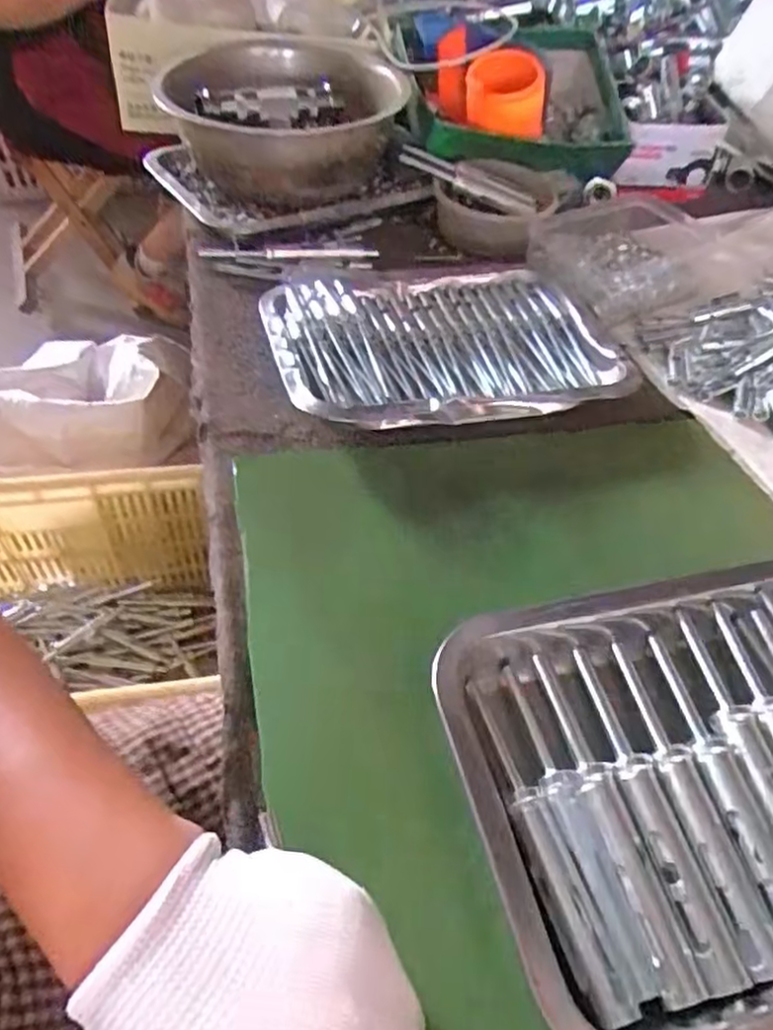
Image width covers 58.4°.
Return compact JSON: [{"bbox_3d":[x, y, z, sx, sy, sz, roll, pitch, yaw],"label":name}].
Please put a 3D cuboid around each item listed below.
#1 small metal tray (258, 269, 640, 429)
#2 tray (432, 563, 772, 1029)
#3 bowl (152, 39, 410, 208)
[{"bbox_3d":[0.040,-0.134,0.525,0.248,0.032,0.177,-10,51,-14],"label":"small metal tray"},{"bbox_3d":[0.160,0.115,0.316,0.253,0.033,0.185,-9,51,-13],"label":"tray"},{"bbox_3d":[-0.087,-0.366,0.664,0.197,0.098,0.243,11,50,4],"label":"bowl"}]

